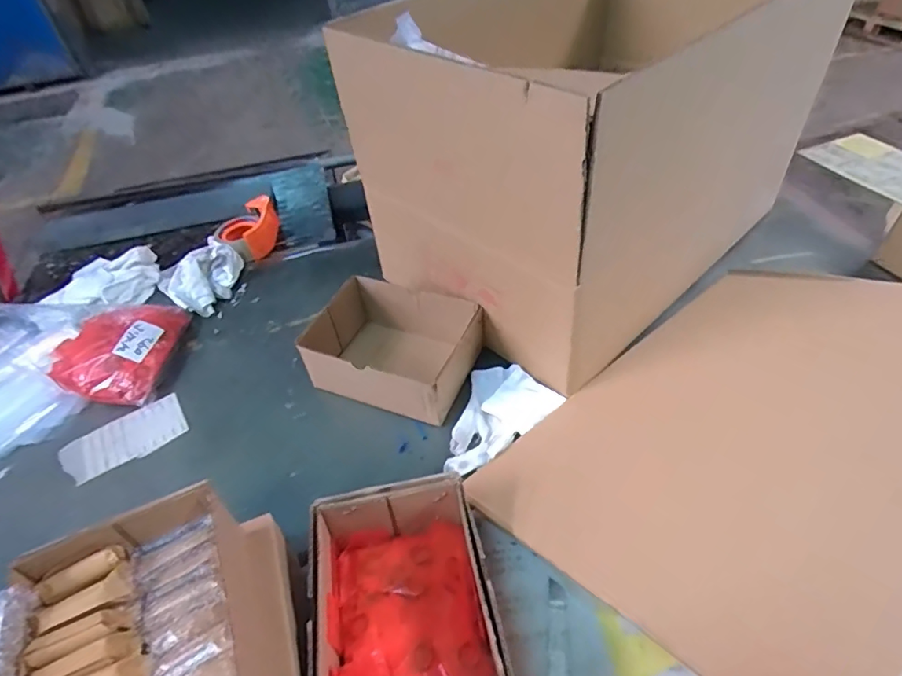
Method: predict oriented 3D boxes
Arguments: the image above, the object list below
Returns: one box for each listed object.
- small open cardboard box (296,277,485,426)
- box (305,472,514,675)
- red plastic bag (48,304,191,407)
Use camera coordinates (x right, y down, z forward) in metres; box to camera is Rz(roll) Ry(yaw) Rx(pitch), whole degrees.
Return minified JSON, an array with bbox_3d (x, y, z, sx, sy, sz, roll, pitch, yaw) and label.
[{"bbox_3d":[-0.077,0.015,0.717,0.198,0.089,0.157,16,49,21],"label":"small open cardboard box"},{"bbox_3d":[-0.041,0.244,0.476,0.153,0.094,0.199,-11,45,-4],"label":"box"},{"bbox_3d":[-0.514,0.006,0.802,0.176,0.060,0.183,6,46,13],"label":"red plastic bag"}]

